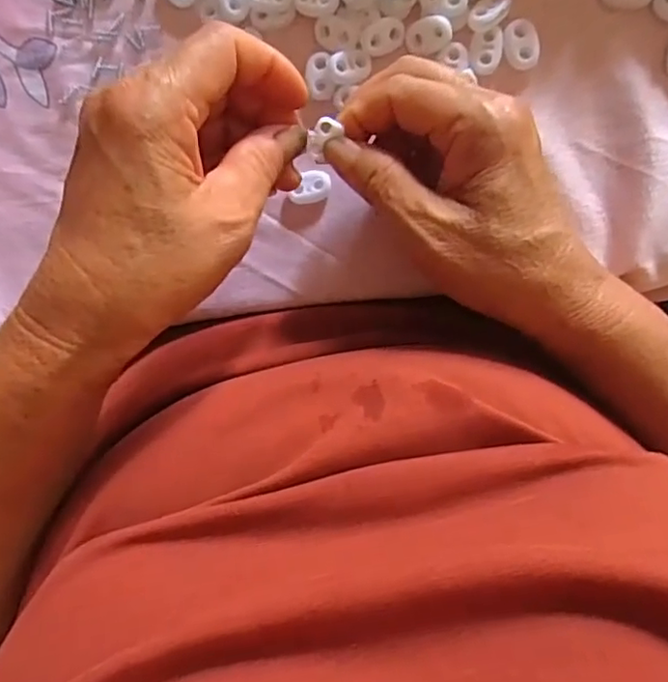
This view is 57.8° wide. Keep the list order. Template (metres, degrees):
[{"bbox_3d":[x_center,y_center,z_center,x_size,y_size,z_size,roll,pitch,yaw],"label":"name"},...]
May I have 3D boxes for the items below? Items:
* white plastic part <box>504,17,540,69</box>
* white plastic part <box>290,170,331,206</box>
[{"bbox_3d":[0.088,-0.139,0.284,0.015,0.007,0.023,-8,94,9],"label":"white plastic part"},{"bbox_3d":[-0.012,-0.077,0.303,0.022,0.005,0.014,-25,91,10],"label":"white plastic part"}]

